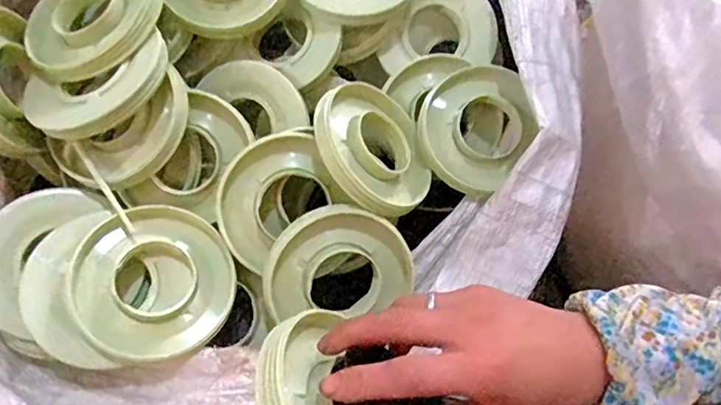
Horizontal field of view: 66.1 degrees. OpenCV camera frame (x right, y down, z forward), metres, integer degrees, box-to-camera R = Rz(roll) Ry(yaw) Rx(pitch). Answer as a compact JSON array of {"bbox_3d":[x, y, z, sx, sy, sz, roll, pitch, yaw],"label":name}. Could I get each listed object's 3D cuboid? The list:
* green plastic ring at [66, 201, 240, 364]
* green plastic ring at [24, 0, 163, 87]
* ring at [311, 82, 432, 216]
[{"bbox_3d":[-0.173,0.068,0.470,0.126,0.021,0.127,8,69,-21],"label":"green plastic ring"},{"bbox_3d":[-0.243,-0.170,0.502,0.126,0.032,0.114,-24,65,-9],"label":"green plastic ring"},{"bbox_3d":[0.006,-0.051,0.523,0.118,0.042,0.138,8,62,-37],"label":"ring"}]

